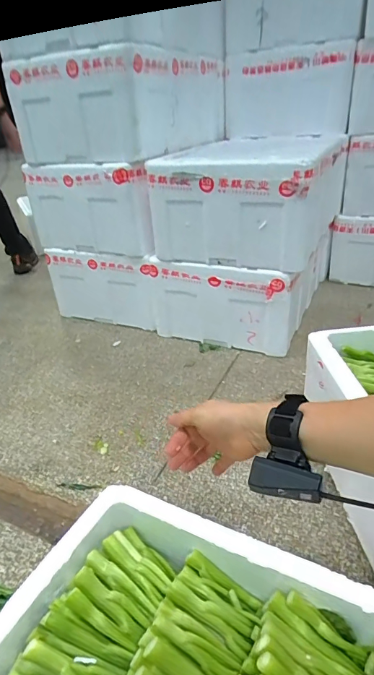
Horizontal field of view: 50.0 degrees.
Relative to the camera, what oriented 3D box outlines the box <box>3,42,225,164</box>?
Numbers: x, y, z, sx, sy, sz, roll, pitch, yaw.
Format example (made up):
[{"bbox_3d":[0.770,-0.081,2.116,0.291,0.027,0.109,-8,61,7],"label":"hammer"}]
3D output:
[{"bbox_3d":[-0.183,-0.805,1.411,0.436,0.261,0.733,9,32,23],"label":"box"}]

